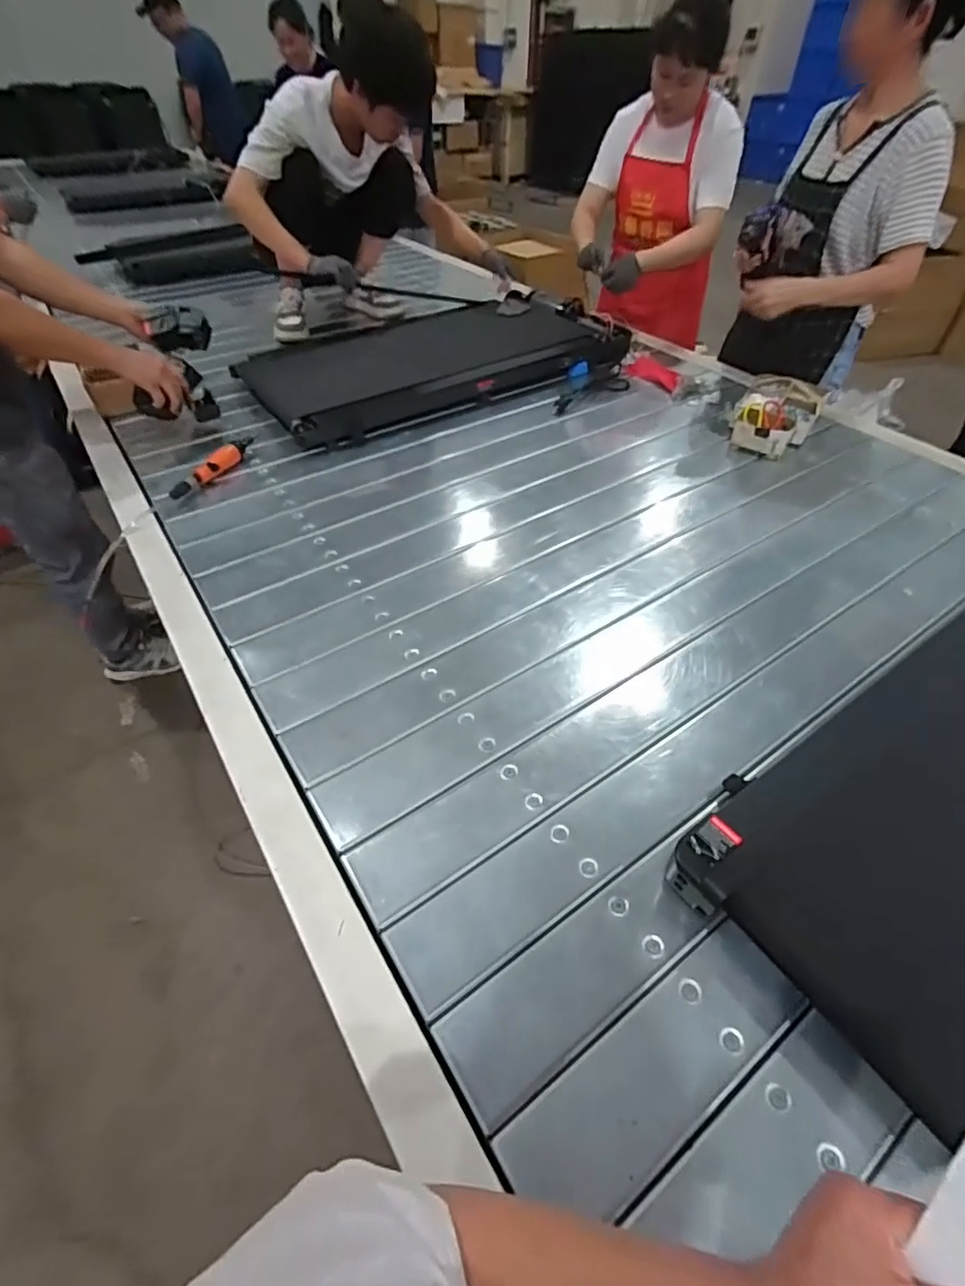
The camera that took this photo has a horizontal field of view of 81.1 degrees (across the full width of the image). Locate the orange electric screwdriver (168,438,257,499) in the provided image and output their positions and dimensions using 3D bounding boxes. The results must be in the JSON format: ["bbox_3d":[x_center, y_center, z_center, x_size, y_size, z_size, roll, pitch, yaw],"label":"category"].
[{"bbox_3d":[-0.579,-0.391,1.237,0.052,0.043,0.279,14,47,14],"label":"orange electric screwdriver"}]

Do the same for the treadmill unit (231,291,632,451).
[{"bbox_3d":[-0.136,-0.843,1.649,1.056,0.099,0.616,-27,51,-24],"label":"treadmill unit"}]

